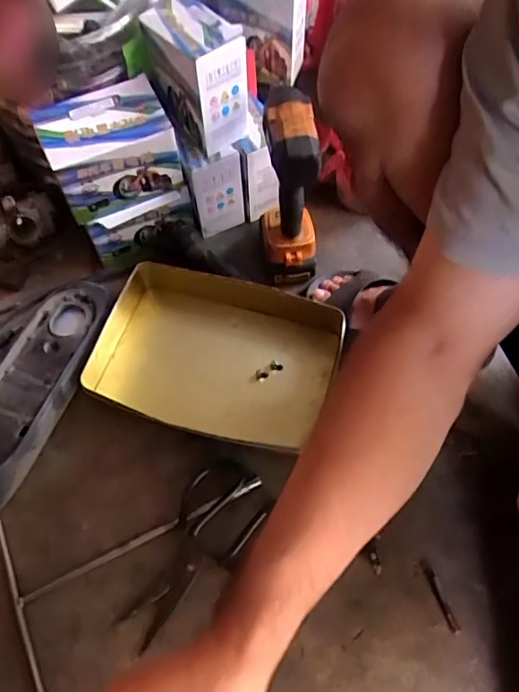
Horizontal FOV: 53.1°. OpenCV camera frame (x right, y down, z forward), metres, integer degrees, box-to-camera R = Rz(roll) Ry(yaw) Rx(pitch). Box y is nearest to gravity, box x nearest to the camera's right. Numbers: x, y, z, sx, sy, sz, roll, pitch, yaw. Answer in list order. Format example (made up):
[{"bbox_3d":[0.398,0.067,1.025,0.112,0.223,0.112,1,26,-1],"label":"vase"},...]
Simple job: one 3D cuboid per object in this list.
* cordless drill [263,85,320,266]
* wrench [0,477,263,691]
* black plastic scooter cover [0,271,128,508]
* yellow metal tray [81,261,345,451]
[{"bbox_3d":[0.042,-0.227,0.690,0.069,0.192,0.146,2,62,2],"label":"cordless drill"},{"bbox_3d":[-0.137,0.223,0.602,0.301,0.014,0.183,-24,64,-12],"label":"wrench"},{"bbox_3d":[-0.304,0.047,0.676,0.150,0.049,0.395,26,65,14],"label":"black plastic scooter cover"},{"bbox_3d":[-0.055,0.004,0.693,0.300,0.064,0.221,15,63,9],"label":"yellow metal tray"}]

